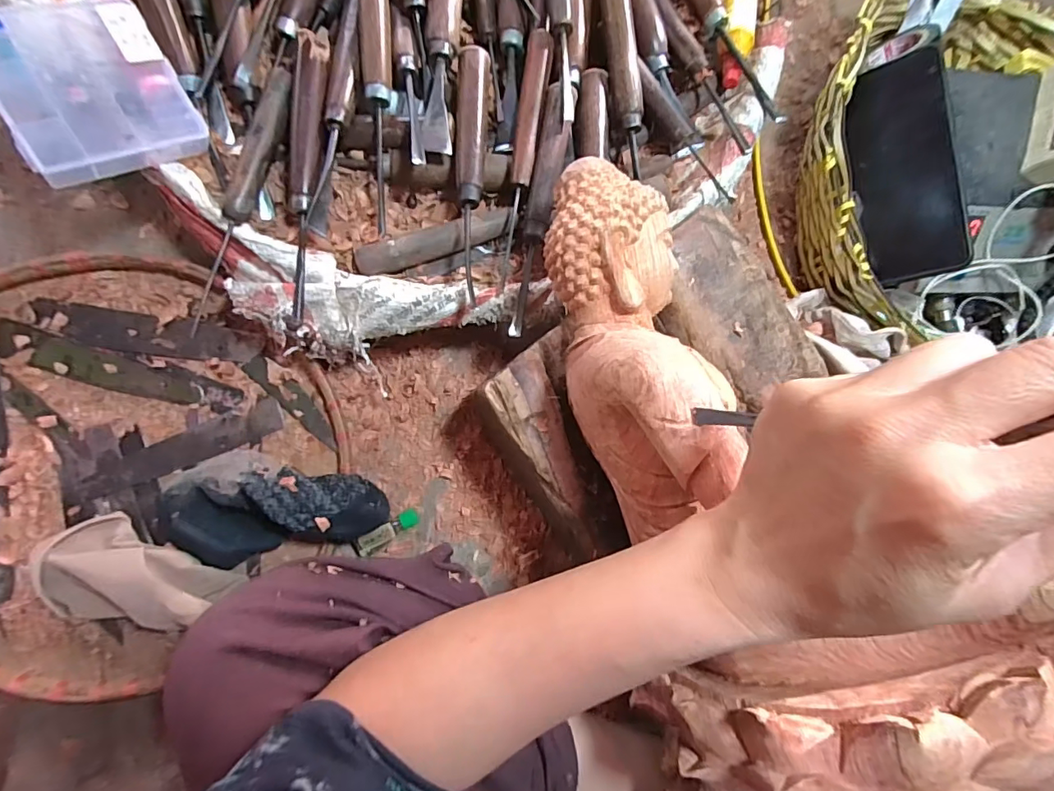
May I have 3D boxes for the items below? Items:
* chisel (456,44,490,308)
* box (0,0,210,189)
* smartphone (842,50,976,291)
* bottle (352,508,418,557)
[{"bbox_3d":[-0.037,-0.149,0.327,0.020,0.021,0.160,2,87,-10],"label":"chisel"},{"bbox_3d":[-0.243,-0.171,0.273,0.086,0.025,0.088,-40,108,-34],"label":"box"},{"bbox_3d":[0.272,-0.162,0.360,0.060,0.009,0.152,-9,88,33],"label":"smartphone"},{"bbox_3d":[-0.105,0.102,0.372,0.050,0.010,0.014,-30,92,-8],"label":"bottle"}]

